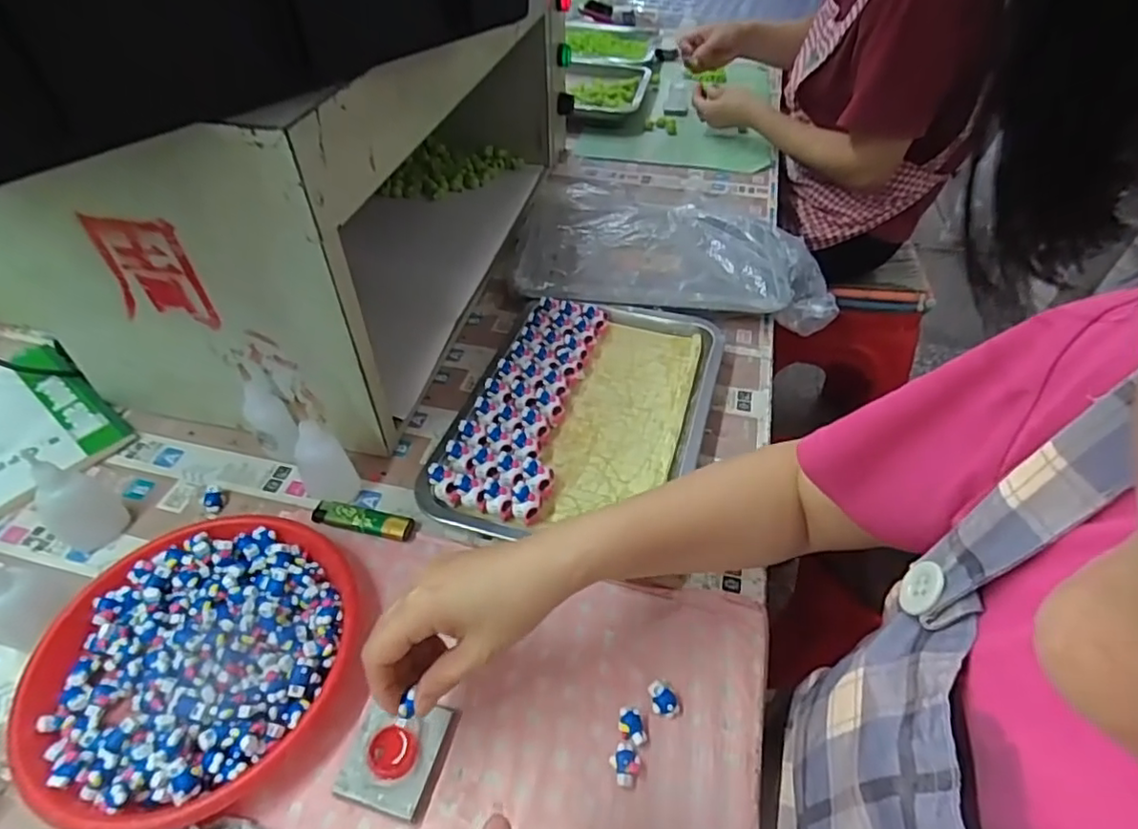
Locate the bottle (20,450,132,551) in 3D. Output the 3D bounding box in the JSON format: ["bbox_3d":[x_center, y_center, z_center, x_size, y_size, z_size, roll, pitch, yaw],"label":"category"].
[{"bbox_3d":[-0.381,0.060,0.465,0.053,0.073,0.047,29,52,25],"label":"bottle"}]

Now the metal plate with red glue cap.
[{"bbox_3d":[-0.105,0.203,0.369,0.054,0.019,0.060,9,46,8],"label":"metal plate with red glue cap"}]

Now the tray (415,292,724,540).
[{"bbox_3d":[0.009,-0.008,0.567,0.229,0.029,0.301,12,47,10],"label":"tray"}]

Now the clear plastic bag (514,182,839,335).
[{"bbox_3d":[0.122,-0.215,0.751,0.345,0.054,0.271,3,46,2],"label":"clear plastic bag"}]

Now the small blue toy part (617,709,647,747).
[{"bbox_3d":[0.039,0.194,0.381,0.016,0.009,0.023,-12,47,-12],"label":"small blue toy part"}]

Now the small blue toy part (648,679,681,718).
[{"bbox_3d":[0.060,0.182,0.393,0.016,0.012,0.022,-20,49,-19],"label":"small blue toy part"}]

